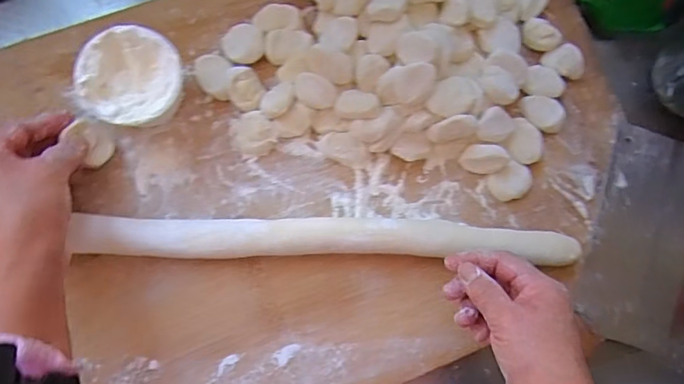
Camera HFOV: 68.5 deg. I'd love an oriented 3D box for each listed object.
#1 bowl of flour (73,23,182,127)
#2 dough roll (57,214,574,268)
[{"bbox_3d":[-0.165,-0.085,0.404,0.071,0.062,0.073,1,84,-7],"label":"bowl of flour"},{"bbox_3d":[-0.003,0.040,0.423,0.409,0.026,0.034,1,83,-7],"label":"dough roll"}]

